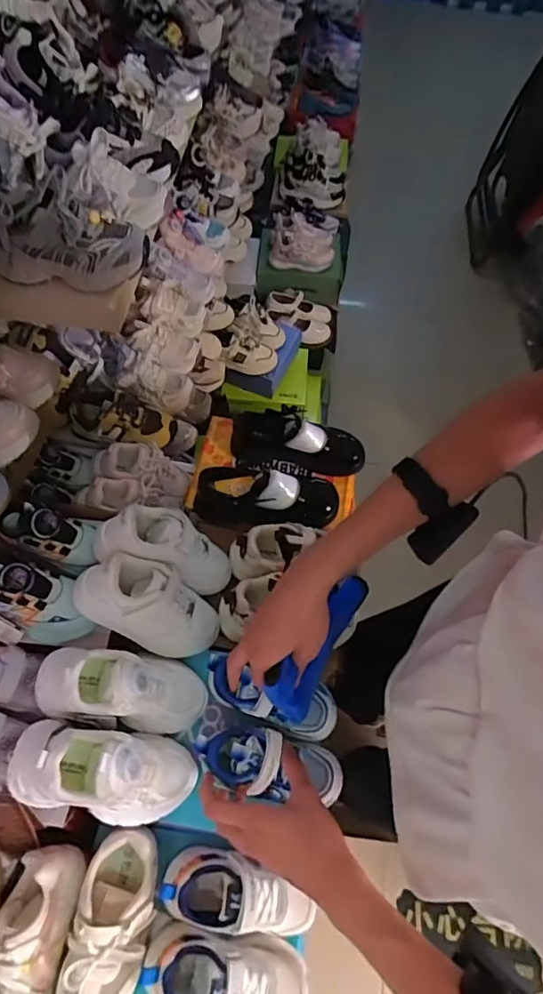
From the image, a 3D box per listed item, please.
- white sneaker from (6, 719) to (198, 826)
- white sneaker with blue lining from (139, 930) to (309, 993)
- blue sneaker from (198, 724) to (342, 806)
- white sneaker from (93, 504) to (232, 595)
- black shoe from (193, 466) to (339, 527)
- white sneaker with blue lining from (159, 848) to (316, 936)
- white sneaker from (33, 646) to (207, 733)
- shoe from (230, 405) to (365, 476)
[{"bbox_3d":[-0.175,0.282,0.548,0.175,0.114,0.087,11,61,4],"label":"white sneaker"},{"bbox_3d":[-0.044,0.479,0.525,0.160,0.057,0.067,8,61,2],"label":"white sneaker with blue lining"},{"bbox_3d":[-0.003,0.296,0.590,0.160,0.075,0.061,14,61,-6],"label":"blue sneaker"},{"bbox_3d":[-0.122,0.067,0.673,0.174,0.084,0.073,30,56,-30],"label":"white sneaker"},{"bbox_3d":[-0.005,-0.003,0.767,0.202,0.071,0.074,6,61,1],"label":"black shoe"},{"bbox_3d":[-0.034,0.421,0.560,0.155,0.054,0.068,11,61,4],"label":"white sneaker with blue lining"},{"bbox_3d":[-0.159,0.212,0.591,0.182,0.085,0.077,14,58,-23],"label":"white sneaker"},{"bbox_3d":[0.042,-0.089,0.825,0.204,0.069,0.065,11,61,4],"label":"shoe"}]

